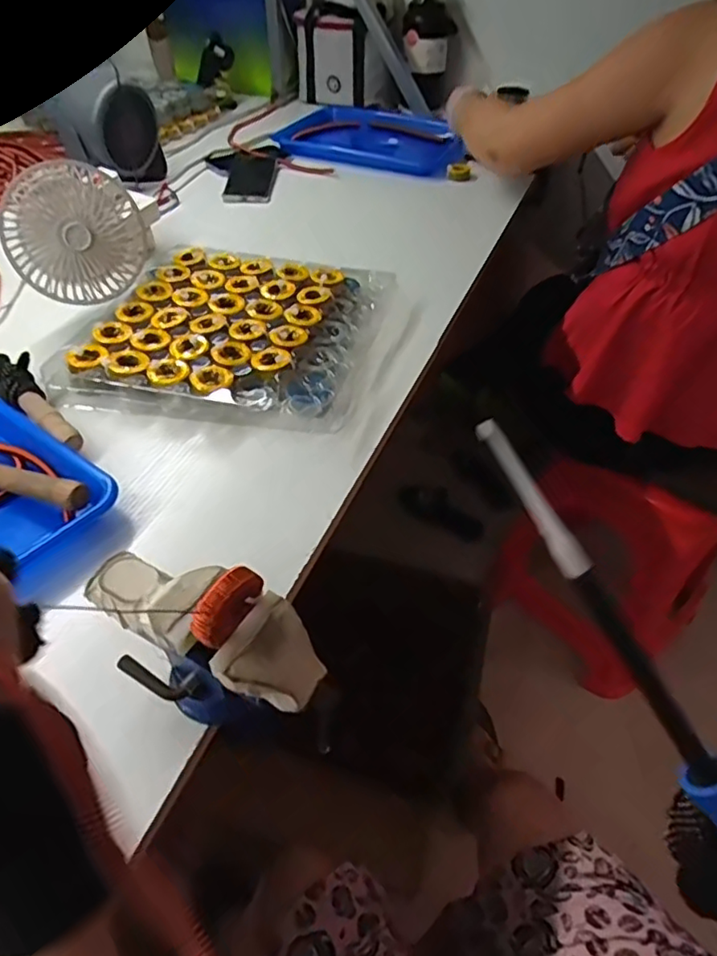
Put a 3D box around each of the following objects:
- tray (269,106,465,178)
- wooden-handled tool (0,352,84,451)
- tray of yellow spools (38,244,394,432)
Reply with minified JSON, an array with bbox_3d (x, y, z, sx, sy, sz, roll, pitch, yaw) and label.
[{"bbox_3d":[0.024,-0.627,1.123,0.344,0.049,0.241,16,46,13],"label":"tray"},{"bbox_3d":[-0.349,-0.104,0.595,0.044,0.035,0.289,-29,53,-28],"label":"wooden-handled tool"},{"bbox_3d":[-0.131,-0.170,0.659,0.286,0.032,0.281,11,45,8],"label":"tray of yellow spools"}]

